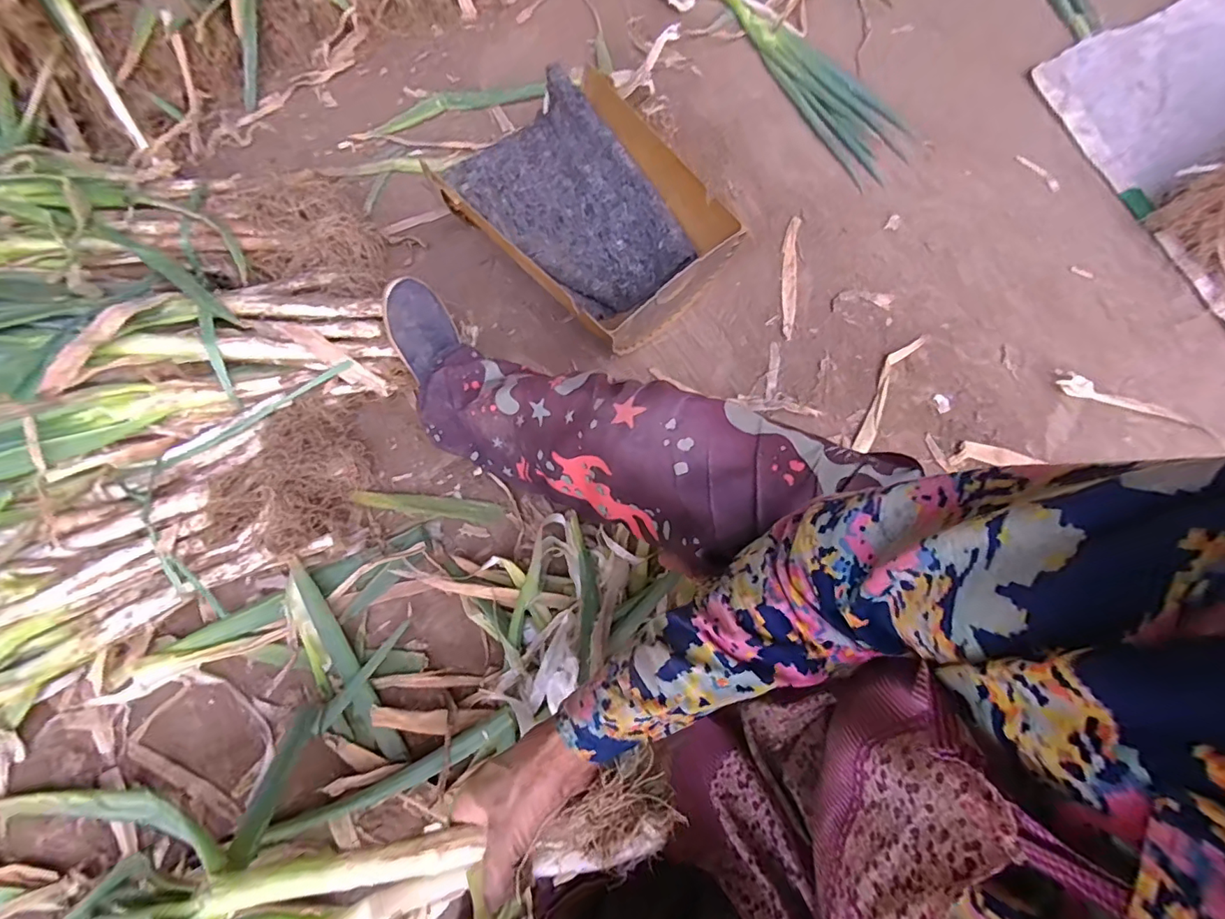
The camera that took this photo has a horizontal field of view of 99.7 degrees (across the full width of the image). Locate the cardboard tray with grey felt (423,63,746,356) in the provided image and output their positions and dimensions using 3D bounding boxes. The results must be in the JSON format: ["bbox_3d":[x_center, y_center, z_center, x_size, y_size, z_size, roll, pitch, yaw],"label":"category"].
[{"bbox_3d":[-0.062,-0.396,0.818,0.310,0.132,0.478,-43,79,-12],"label":"cardboard tray with grey felt"}]

